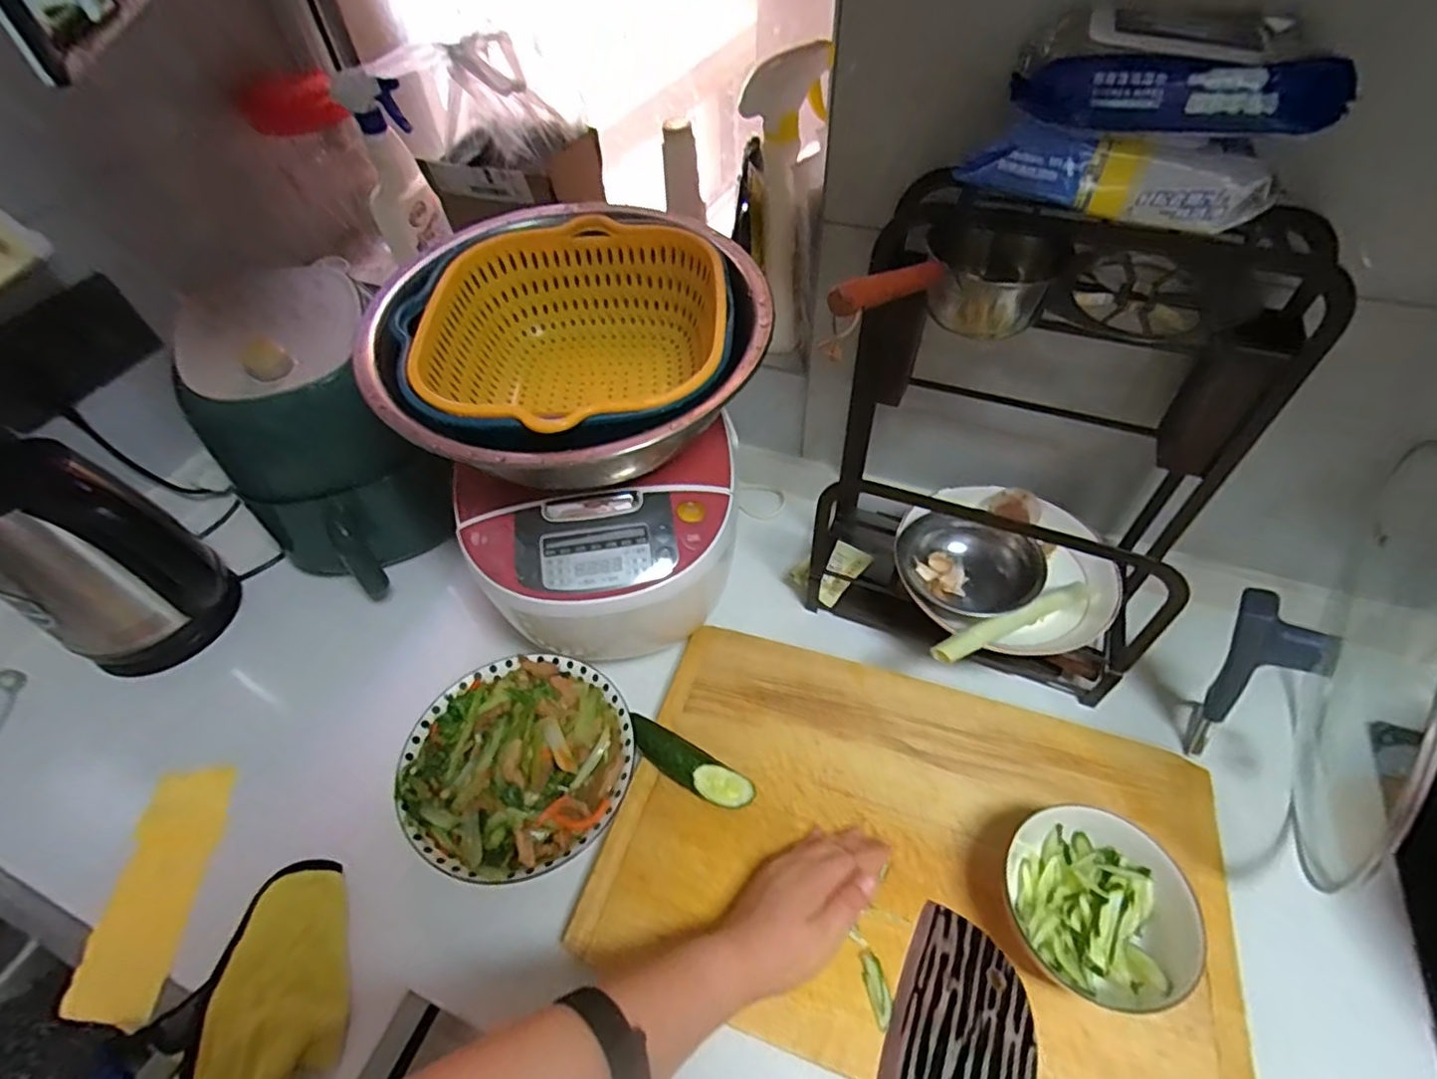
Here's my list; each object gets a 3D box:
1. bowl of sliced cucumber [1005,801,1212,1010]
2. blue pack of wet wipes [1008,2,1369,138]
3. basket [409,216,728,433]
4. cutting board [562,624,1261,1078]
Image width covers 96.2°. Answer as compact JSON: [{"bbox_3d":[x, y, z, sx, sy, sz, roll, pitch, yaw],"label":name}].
[{"bbox_3d":[0.273,0.269,0.475,0.115,0.065,0.122,-1,51,1],"label":"bowl of sliced cucumber"},{"bbox_3d":[0.265,-0.276,0.379,0.163,0.041,0.085,17,54,15],"label":"blue pack of wet wipes"},{"bbox_3d":[-0.111,-0.154,0.532,0.226,0.094,0.244,-3,51,-1],"label":"basket"},{"bbox_3d":[0.156,0.256,0.529,0.474,0.020,0.307,14,53,13],"label":"cutting board"}]

